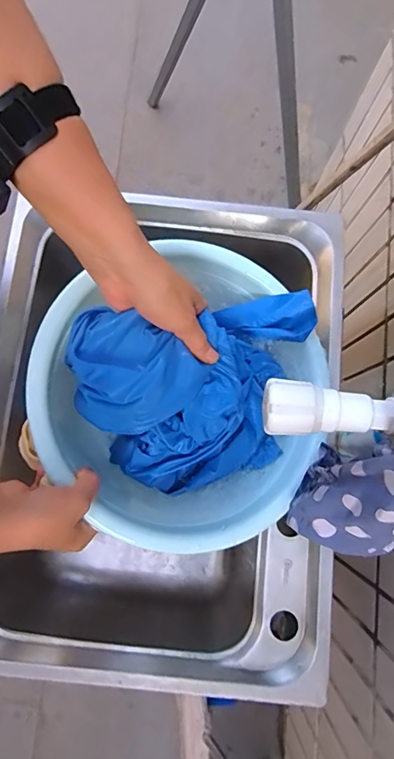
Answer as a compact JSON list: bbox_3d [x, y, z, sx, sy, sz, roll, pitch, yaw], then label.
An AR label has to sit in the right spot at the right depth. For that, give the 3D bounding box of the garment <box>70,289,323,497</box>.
[{"bbox_3d":[0.016,0.012,0.470,0.259,0.160,0.186,-15,81,-4],"label":"garment"}]

